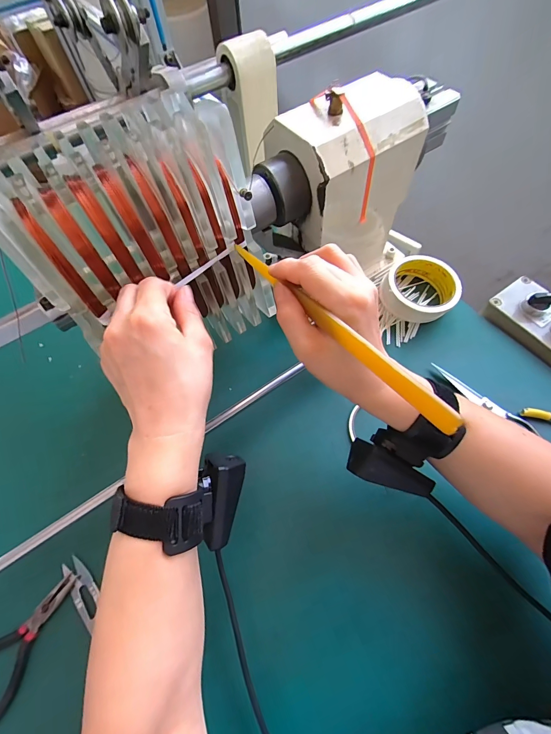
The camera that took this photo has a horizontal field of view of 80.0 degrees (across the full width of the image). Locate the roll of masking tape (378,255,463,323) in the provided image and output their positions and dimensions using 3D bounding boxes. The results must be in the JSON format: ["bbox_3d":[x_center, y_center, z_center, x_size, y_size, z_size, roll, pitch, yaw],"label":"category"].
[{"bbox_3d":[0.189,-0.105,0.429,0.093,0.047,0.085,-1,63,3],"label":"roll of masking tape"}]

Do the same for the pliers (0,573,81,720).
[{"bbox_3d":[-0.238,0.253,0.305,0.055,0.013,0.128,28,68,16],"label":"pliers"}]

